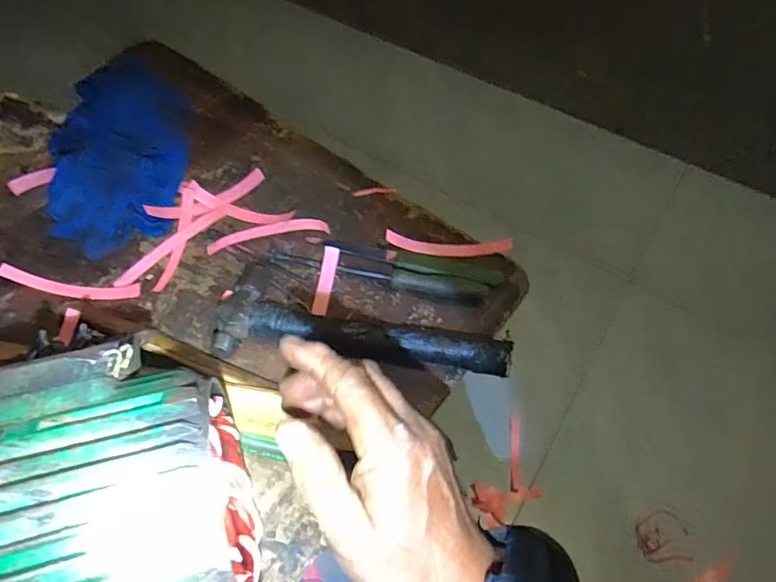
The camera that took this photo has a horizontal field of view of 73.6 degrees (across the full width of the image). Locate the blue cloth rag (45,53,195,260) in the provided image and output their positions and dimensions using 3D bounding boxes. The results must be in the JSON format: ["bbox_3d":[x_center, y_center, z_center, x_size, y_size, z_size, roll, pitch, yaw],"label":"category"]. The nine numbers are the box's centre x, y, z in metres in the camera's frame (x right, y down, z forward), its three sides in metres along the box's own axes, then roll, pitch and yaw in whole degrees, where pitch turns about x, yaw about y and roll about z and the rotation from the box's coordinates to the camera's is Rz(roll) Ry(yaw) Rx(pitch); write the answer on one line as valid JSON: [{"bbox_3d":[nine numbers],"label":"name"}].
[{"bbox_3d":[-0.336,-0.180,0.648,0.168,0.050,0.305,-6,55,-8],"label":"blue cloth rag"}]

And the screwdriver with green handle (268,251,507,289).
[{"bbox_3d":[0.035,-0.034,0.590,0.205,0.019,0.030,12,55,5],"label":"screwdriver with green handle"}]

